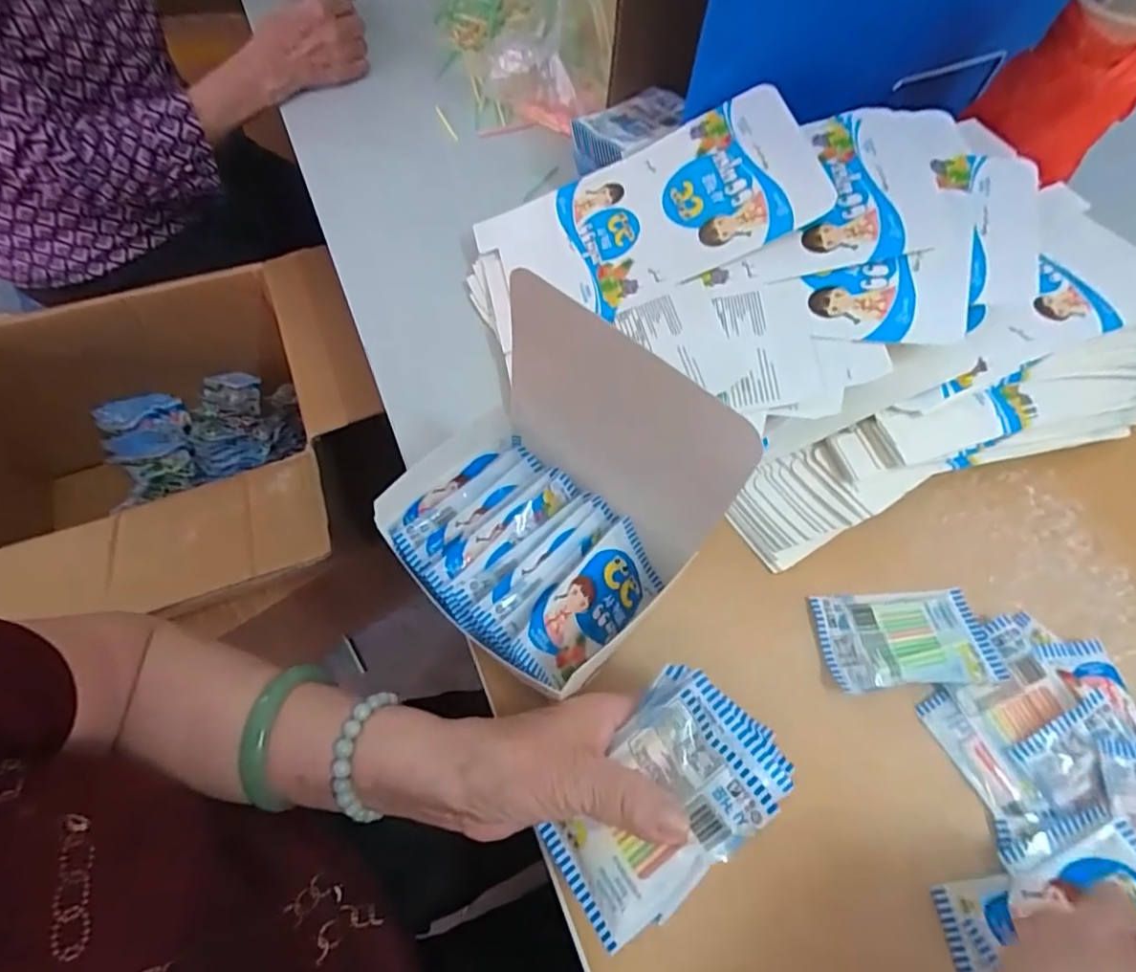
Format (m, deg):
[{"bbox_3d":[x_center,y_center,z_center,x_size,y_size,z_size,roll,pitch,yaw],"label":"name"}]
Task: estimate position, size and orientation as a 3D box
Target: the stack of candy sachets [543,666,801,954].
[{"bbox_3d":[0.045,0.152,0.288,0.074,0.024,0.116,37,85,34],"label":"stack of candy sachets"}]

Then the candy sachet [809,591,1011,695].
[{"bbox_3d":[0.216,0.097,0.386,0.102,0.016,0.060,-2,62,-4],"label":"candy sachet"}]

